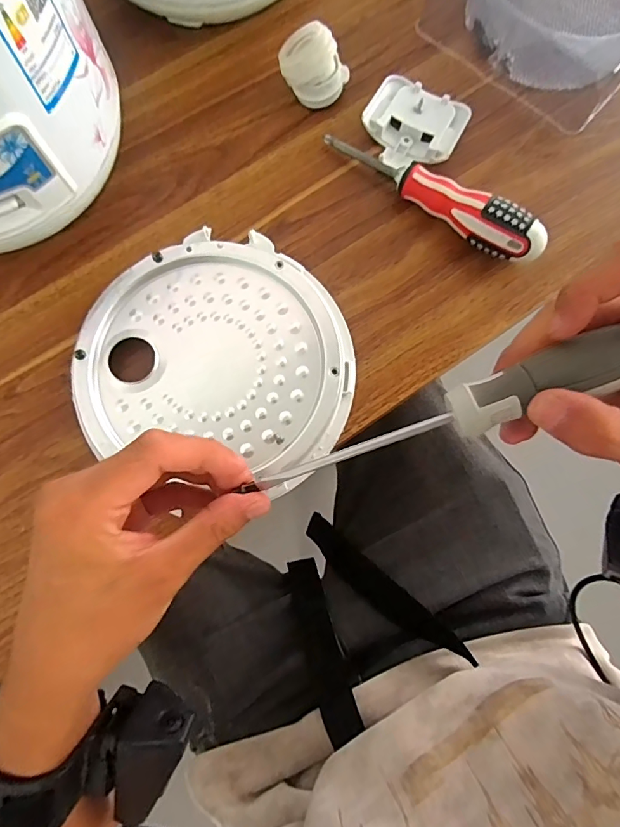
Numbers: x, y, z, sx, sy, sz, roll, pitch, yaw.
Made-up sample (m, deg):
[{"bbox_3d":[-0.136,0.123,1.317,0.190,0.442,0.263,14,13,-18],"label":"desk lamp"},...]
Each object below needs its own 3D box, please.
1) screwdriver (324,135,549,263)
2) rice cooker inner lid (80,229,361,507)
[{"bbox_3d":[0.091,-0.166,0.349,0.180,0.036,0.028,34,81,6],"label":"screwdriver"},{"bbox_3d":[-0.064,-0.032,0.327,0.185,0.018,0.188,0,80,-1],"label":"rice cooker inner lid"}]

